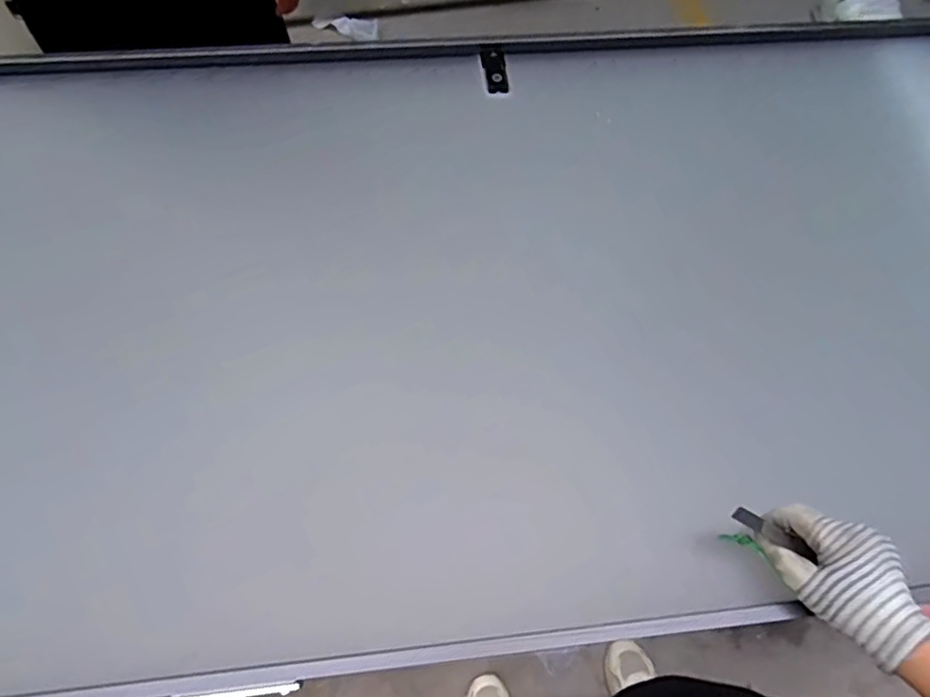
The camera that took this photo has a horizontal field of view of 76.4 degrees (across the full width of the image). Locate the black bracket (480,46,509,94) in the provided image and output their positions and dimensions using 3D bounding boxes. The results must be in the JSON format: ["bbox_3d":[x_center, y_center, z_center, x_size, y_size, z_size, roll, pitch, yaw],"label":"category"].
[{"bbox_3d":[0.039,-0.358,0.760,0.028,0.004,0.062,-12,84,13],"label":"black bracket"}]

